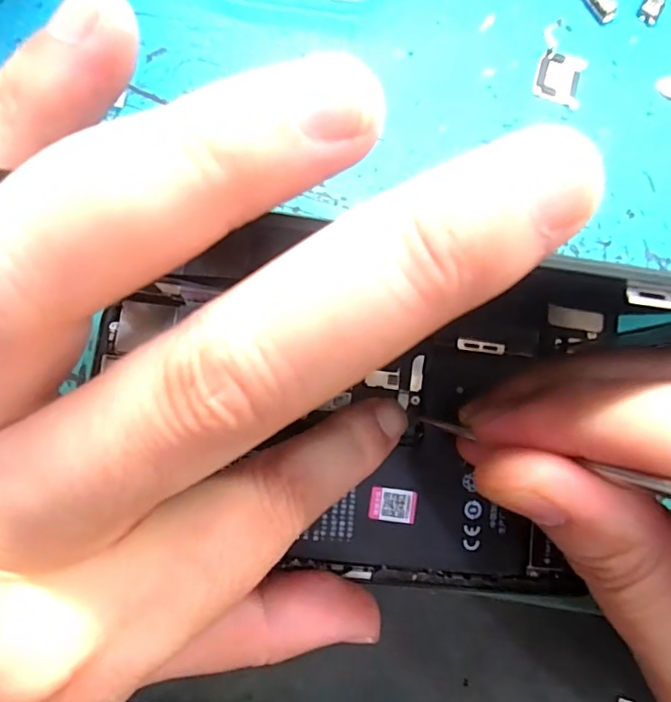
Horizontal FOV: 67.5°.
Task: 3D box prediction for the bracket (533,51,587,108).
[{"bbox_3d":[0.072,-0.087,0.158,0.015,0.004,0.016,19,84,-5],"label":"bracket"}]

